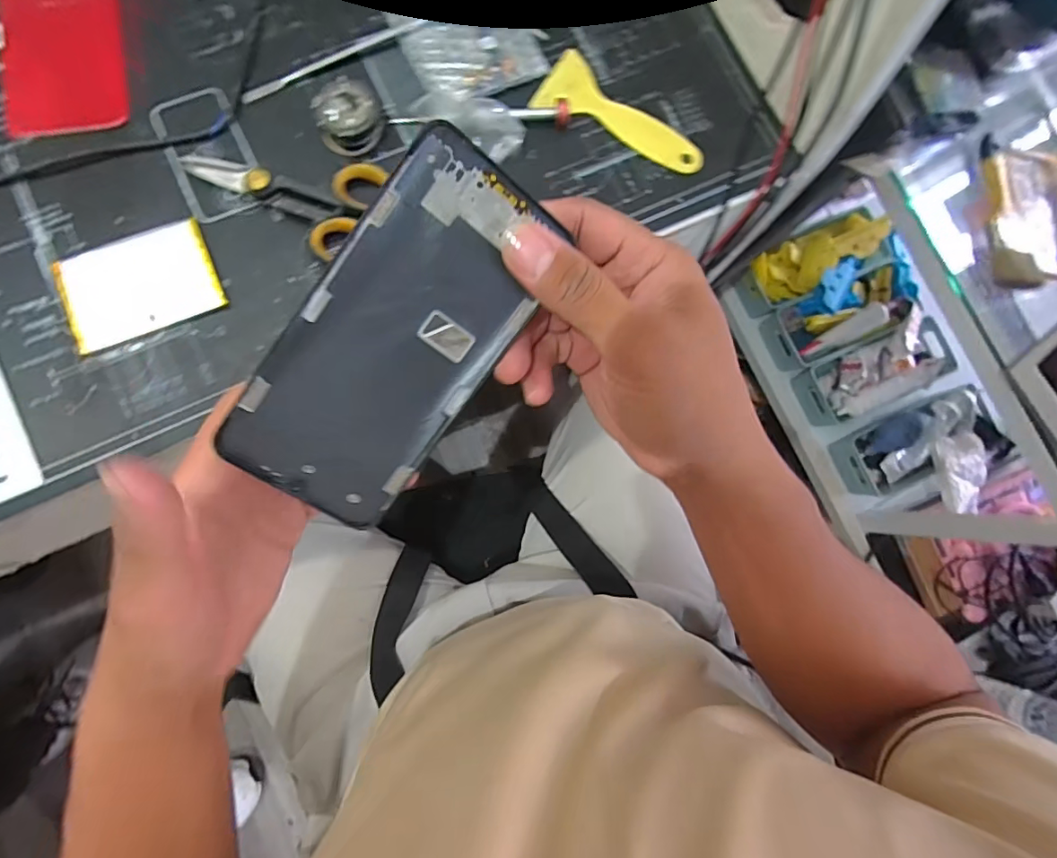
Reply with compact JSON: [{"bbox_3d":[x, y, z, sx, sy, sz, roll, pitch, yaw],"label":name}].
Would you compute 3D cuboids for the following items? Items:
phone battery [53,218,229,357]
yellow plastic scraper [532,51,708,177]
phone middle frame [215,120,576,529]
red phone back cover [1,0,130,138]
[{"bbox_3d":[-0.243,-0.092,0.322,0.090,0.006,0.067,-23,80,-7],"label":"phone battery"},{"bbox_3d":[0.066,-0.218,0.367,0.124,0.005,0.049,35,80,0],"label":"yellow plastic scraper"},{"bbox_3d":[-0.051,-0.034,0.204,0.072,0.004,0.149,34,98,-22],"label":"phone middle frame"},{"bbox_3d":[-0.310,-0.264,0.342,0.072,0.010,0.145,-8,83,-6],"label":"red phone back cover"}]

